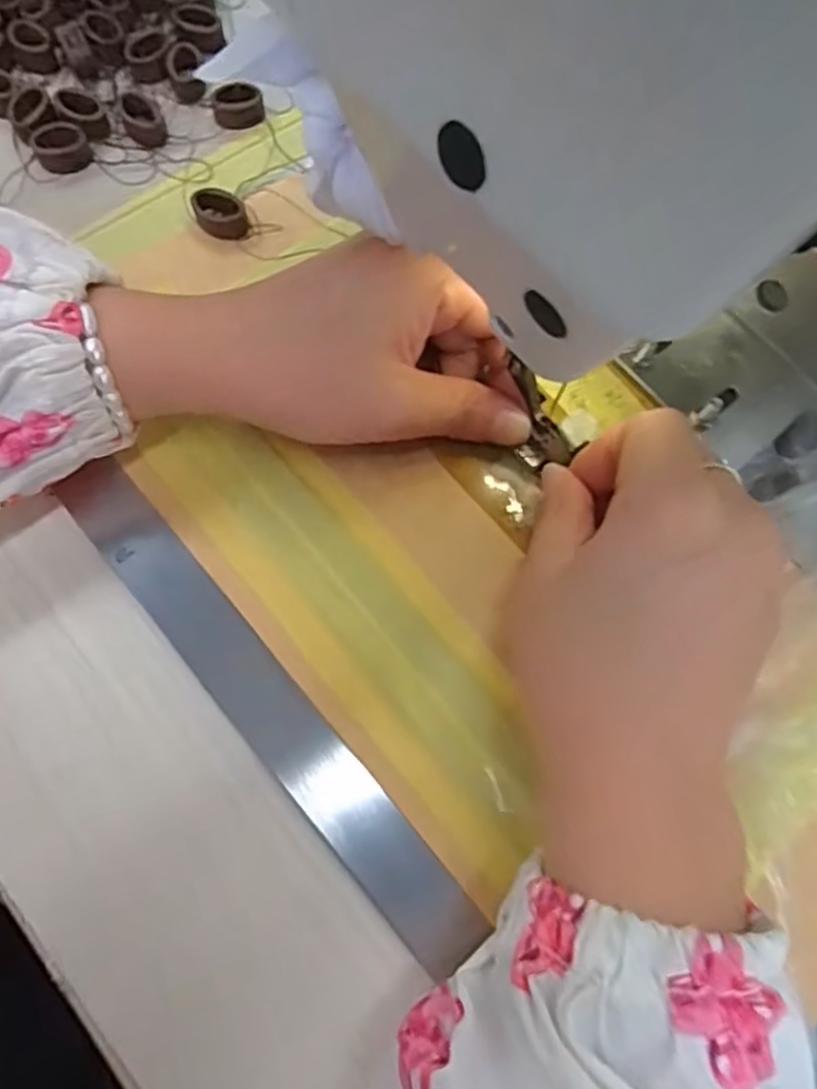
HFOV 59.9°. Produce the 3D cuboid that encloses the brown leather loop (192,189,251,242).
[{"bbox_3d":[-0.071,-0.126,0.270,0.021,0.010,0.013,18,71,2],"label":"brown leather loop"}]

